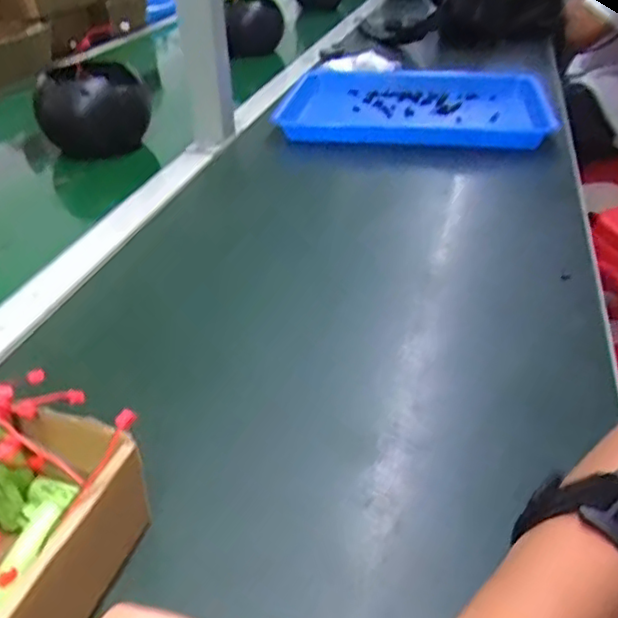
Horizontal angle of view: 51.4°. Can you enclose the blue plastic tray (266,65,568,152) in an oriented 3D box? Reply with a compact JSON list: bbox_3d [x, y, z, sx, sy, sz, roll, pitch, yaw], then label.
[{"bbox_3d":[0.136,-0.265,0.838,0.330,0.035,0.282,6,34,9],"label":"blue plastic tray"}]

